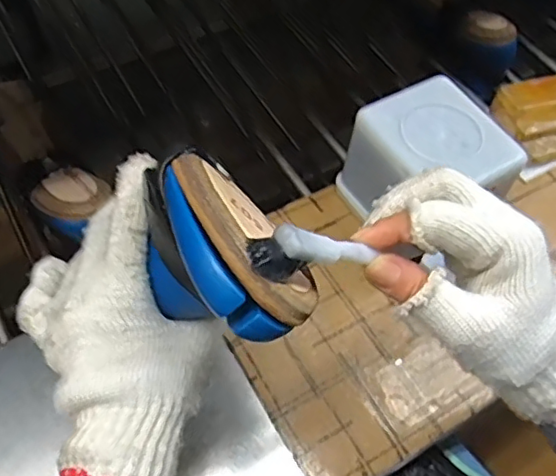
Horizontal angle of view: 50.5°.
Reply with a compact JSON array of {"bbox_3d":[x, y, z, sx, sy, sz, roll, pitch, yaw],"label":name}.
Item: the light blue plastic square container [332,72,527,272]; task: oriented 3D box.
[{"bbox_3d":[0.125,-0.052,0.506,0.105,0.108,0.112,-21,61,-15],"label":"light blue plastic square container"}]

